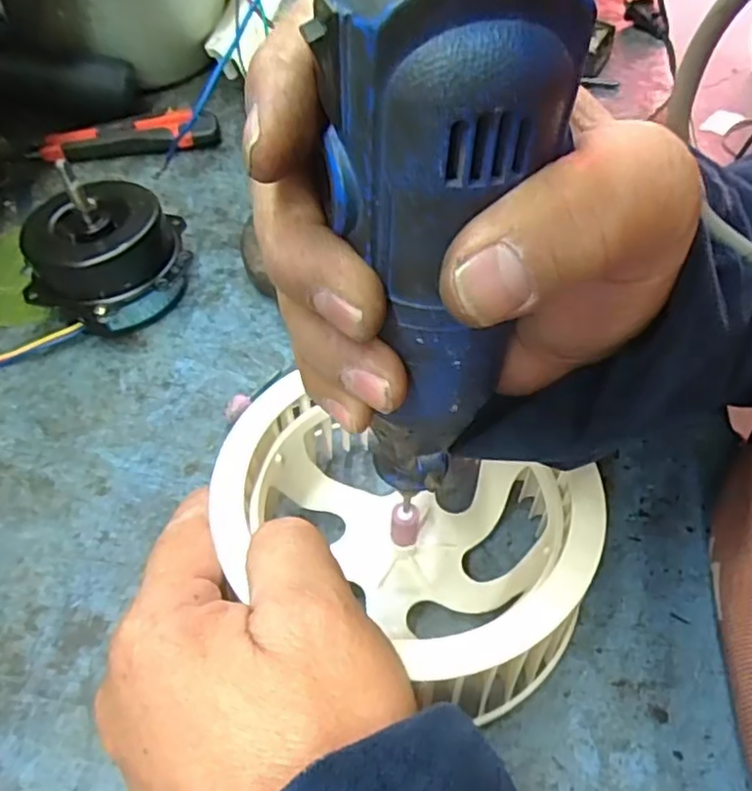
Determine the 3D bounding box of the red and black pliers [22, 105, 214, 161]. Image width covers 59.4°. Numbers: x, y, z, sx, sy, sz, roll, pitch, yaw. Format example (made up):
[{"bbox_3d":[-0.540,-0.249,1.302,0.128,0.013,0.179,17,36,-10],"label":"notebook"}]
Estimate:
[{"bbox_3d":[-0.202,-0.211,0.534,0.148,0.018,0.041,-7,49,0],"label":"red and black pliers"}]

